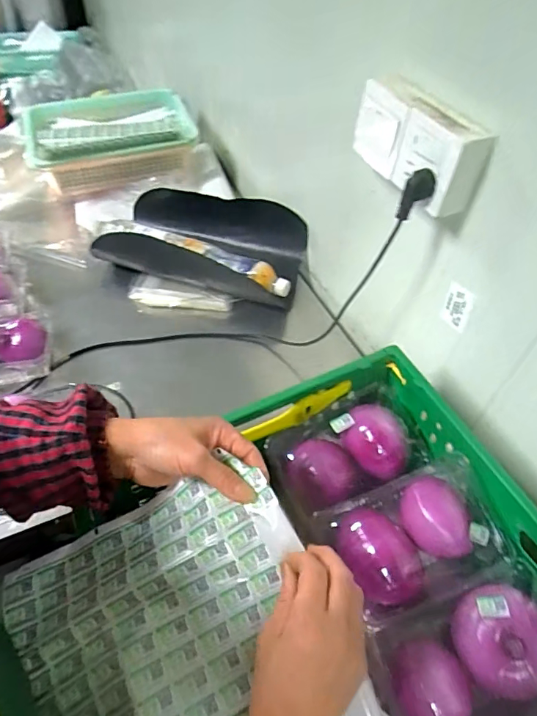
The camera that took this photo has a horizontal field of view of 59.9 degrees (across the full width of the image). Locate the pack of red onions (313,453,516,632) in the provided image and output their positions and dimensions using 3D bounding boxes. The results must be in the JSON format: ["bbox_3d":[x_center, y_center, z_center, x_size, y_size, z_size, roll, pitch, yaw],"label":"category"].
[{"bbox_3d":[0.148,0.183,0.478,0.179,0.060,0.117,-15,54,-17],"label":"pack of red onions"}]

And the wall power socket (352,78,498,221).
[{"bbox_3d":[0.175,-0.252,0.550,0.057,0.089,0.176,-20,56,-20],"label":"wall power socket"}]

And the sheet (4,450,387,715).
[{"bbox_3d":[-0.066,0.232,0.360,0.233,0.068,0.260,-21,56,-21],"label":"sheet"}]

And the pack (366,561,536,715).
[{"bbox_3d":[0.188,0.286,0.435,0.175,0.084,0.118,-14,54,-16],"label":"pack"}]

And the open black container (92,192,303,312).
[{"bbox_3d":[-0.129,-0.212,0.881,0.387,0.114,0.185,14,51,6],"label":"open black container"}]

